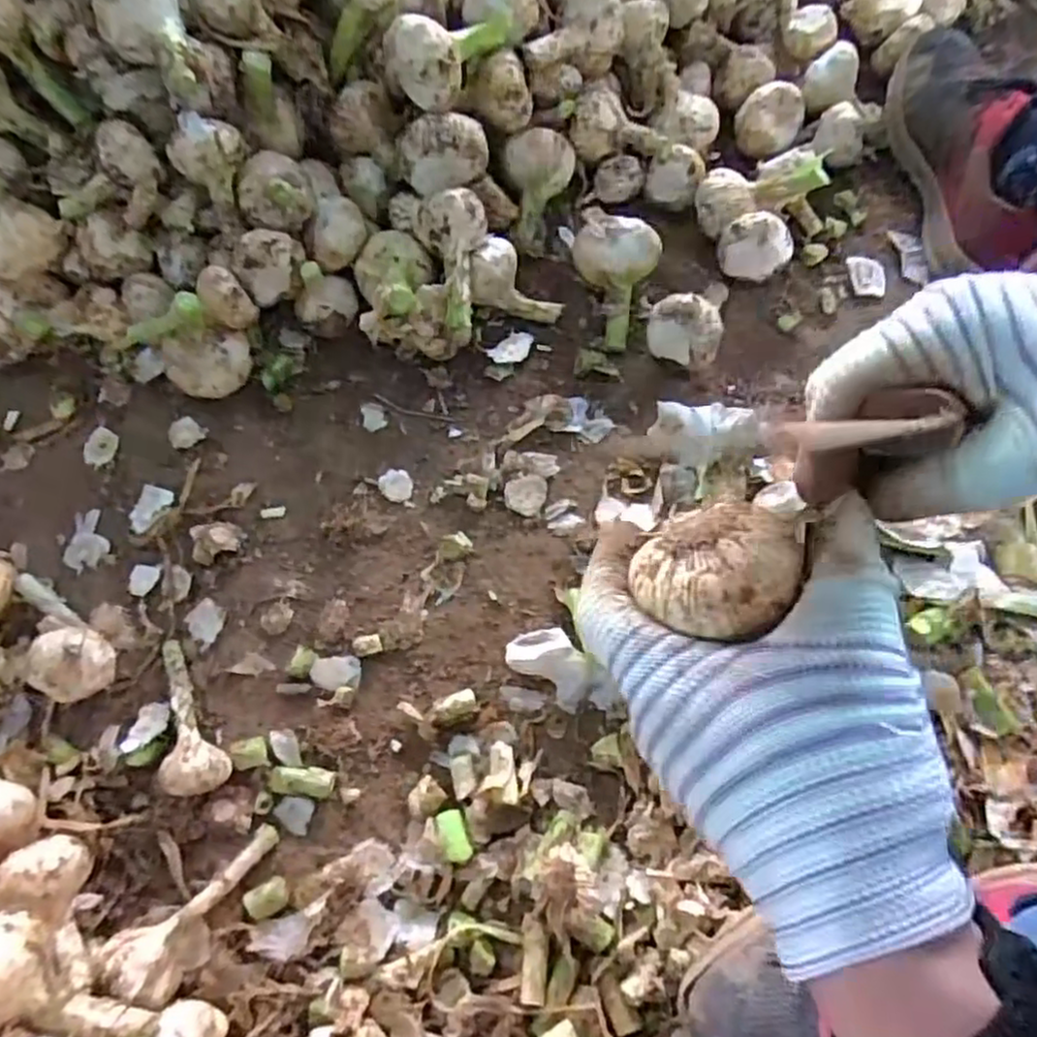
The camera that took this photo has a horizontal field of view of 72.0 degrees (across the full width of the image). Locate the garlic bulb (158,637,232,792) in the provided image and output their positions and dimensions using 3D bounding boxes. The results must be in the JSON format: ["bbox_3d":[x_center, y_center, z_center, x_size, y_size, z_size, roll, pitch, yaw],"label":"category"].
[{"bbox_3d":[-0.222,0.128,0.474,0.034,0.029,0.111,-25,55,-8],"label":"garlic bulb"}]

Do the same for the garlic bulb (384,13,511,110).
[{"bbox_3d":[-0.053,-0.349,0.530,0.090,0.051,0.072,-3,70,-2],"label":"garlic bulb"}]

